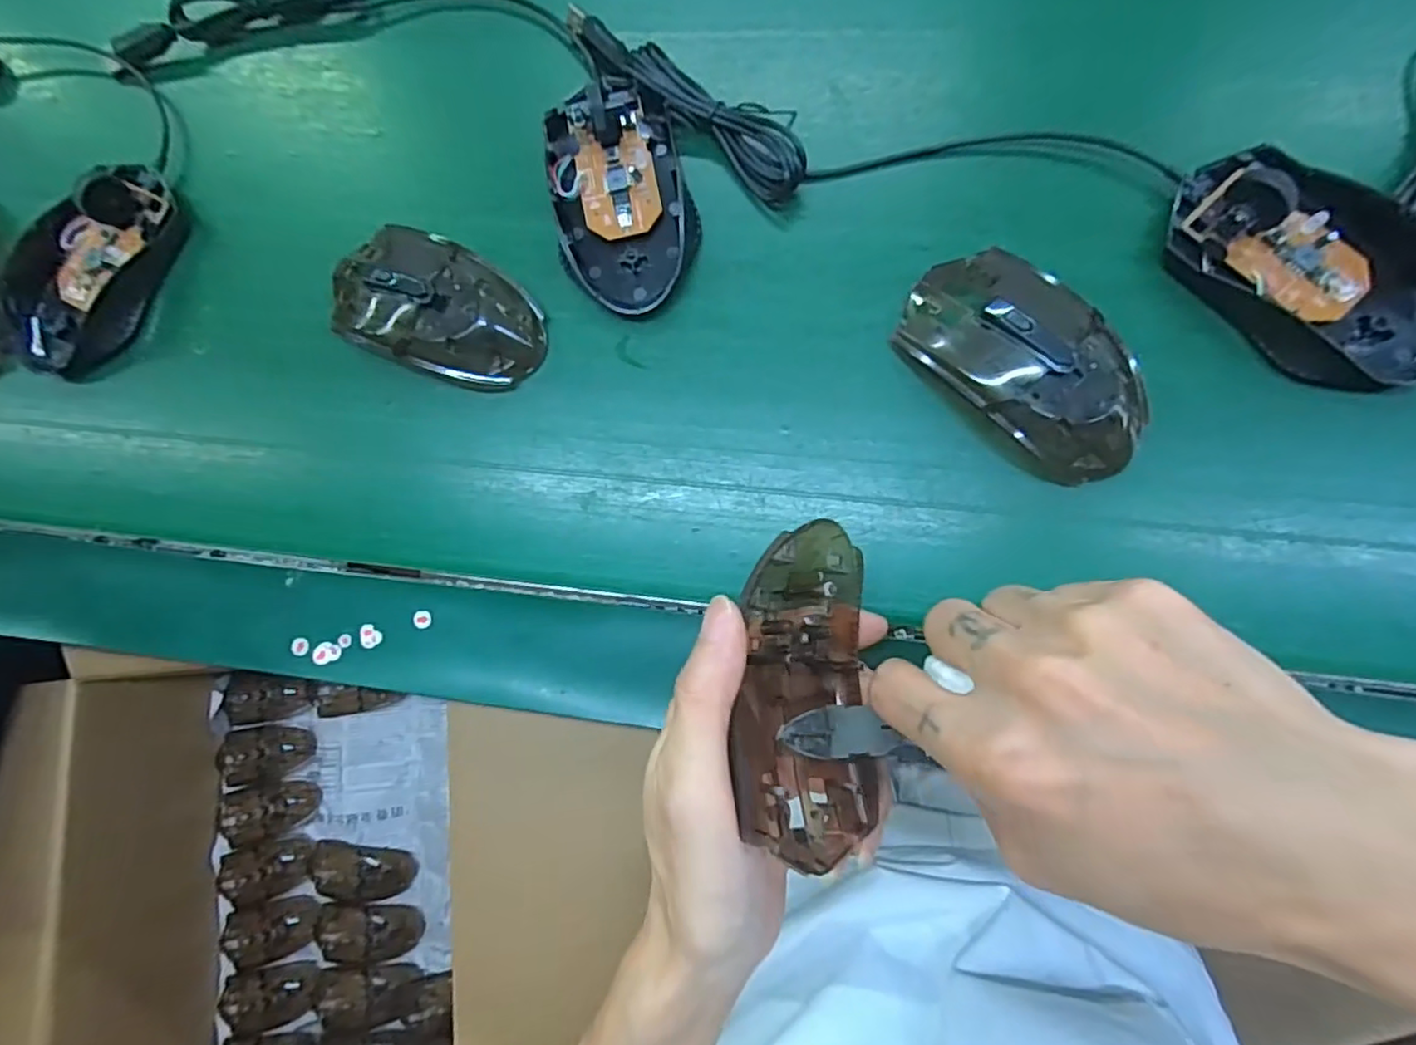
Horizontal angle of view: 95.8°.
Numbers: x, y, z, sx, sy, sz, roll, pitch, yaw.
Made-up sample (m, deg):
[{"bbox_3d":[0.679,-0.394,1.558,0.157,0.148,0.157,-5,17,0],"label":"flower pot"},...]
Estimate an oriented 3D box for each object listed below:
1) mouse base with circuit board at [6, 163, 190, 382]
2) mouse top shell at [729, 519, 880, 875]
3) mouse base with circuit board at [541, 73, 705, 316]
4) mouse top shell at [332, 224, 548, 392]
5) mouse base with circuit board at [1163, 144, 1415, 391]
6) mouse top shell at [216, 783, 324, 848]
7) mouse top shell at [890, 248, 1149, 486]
[{"bbox_3d":[-0.318,-0.132,0.325,0.067,0.025,0.113,23,86,9],"label":"mouse base with circuit board"},{"bbox_3d":[0.034,0.058,0.228,0.060,0.029,0.111,11,73,-25],"label":"mouse top shell"},{"bbox_3d":[-0.042,-0.152,0.292,0.062,0.026,0.107,-15,82,5],"label":"mouse base with circuit board"},{"bbox_3d":[-0.130,-0.101,0.296,0.107,0.028,0.059,24,87,9],"label":"mouse top shell"},{"bbox_3d":[0.240,-0.101,0.251,0.063,0.025,0.112,-40,81,1],"label":"mouse base with circuit board"},{"bbox_3d":[-0.488,0.319,0.706,0.112,0.021,0.055,-16,82,3],"label":"mouse top shell"},{"bbox_3d":[0.129,-0.065,0.260,0.059,0.031,0.107,-38,81,1],"label":"mouse top shell"}]

